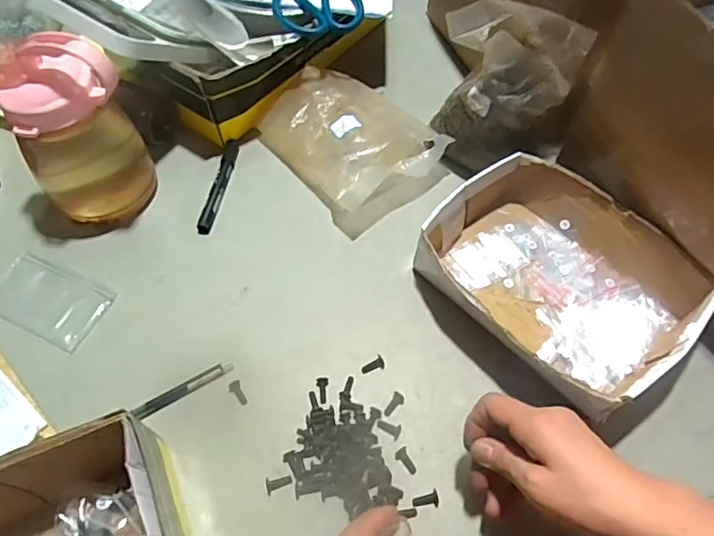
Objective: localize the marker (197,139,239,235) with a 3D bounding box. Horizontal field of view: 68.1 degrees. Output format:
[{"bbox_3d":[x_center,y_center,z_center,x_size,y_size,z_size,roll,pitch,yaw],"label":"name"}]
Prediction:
[{"bbox_3d":[-0.163,-0.098,0.624,0.016,0.014,0.134,7,59,5],"label":"marker"}]

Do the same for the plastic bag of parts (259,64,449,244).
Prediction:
[{"bbox_3d":[-0.008,-0.156,0.642,0.160,0.051,0.201,-36,64,-19],"label":"plastic bag of parts"}]

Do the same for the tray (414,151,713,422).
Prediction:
[{"bbox_3d":[0.198,0.008,0.530,0.201,0.061,0.251,-40,66,-20],"label":"tray"}]

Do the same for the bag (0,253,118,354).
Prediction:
[{"bbox_3d":[-0.319,0.031,0.543,0.120,0.007,0.073,21,61,13],"label":"bag"}]

